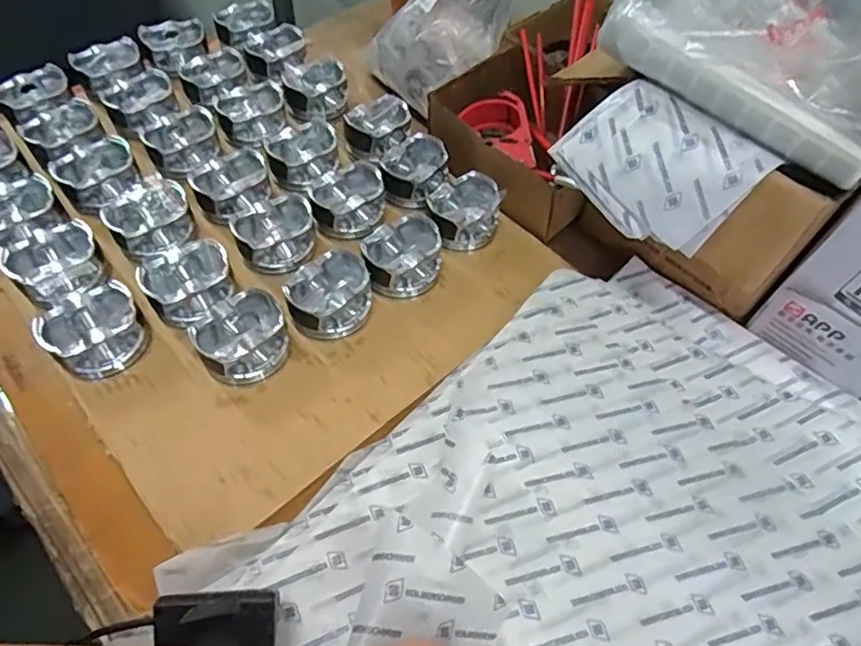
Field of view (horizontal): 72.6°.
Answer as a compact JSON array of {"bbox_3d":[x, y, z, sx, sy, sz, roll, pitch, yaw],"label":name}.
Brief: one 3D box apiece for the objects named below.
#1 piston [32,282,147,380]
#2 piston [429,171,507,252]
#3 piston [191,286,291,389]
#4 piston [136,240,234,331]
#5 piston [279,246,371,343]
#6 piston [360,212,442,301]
[{"bbox_3d":[-0.307,0.008,0.535,0.082,0.047,0.079,1,55,-2],"label":"piston"},{"bbox_3d":[0.036,-0.122,0.644,0.081,0.048,0.074,-16,58,-13],"label":"piston"},{"bbox_3d":[-0.172,0.016,0.539,0.081,0.040,0.075,1,55,-2],"label":"piston"},{"bbox_3d":[-0.232,-0.039,0.568,0.081,0.050,0.075,1,55,-2],"label":"piston"},{"bbox_3d":[-0.100,-0.026,0.573,0.084,0.042,0.080,-18,58,-15],"label":"piston"},{"bbox_3d":[-0.030,-0.071,0.603,0.081,0.043,0.081,-5,56,-7],"label":"piston"}]

